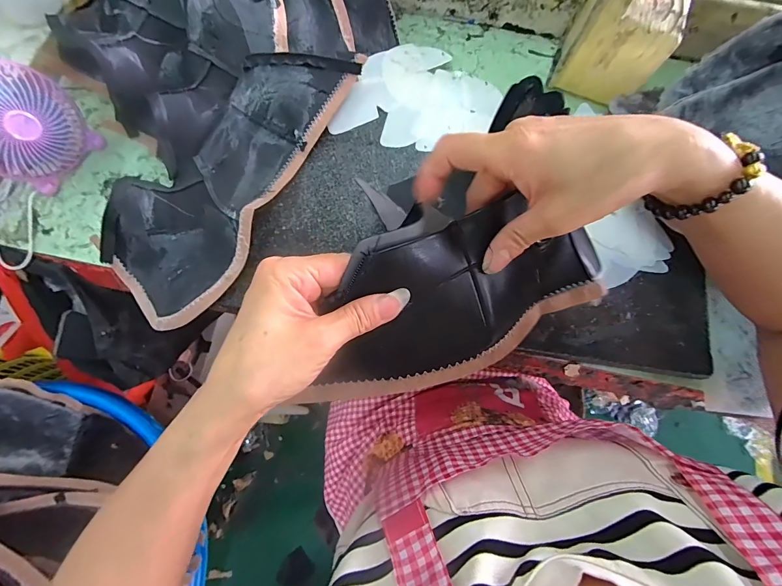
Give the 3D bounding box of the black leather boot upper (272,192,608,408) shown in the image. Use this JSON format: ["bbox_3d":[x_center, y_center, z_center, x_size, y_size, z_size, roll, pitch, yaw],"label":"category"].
[{"bbox_3d":[0.057,0.003,0.258,0.269,0.112,0.092,-23,77,-7],"label":"black leather boot upper"}]

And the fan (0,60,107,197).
[{"bbox_3d":[-0.465,-0.209,0.456,0.071,0.114,0.135,34,77,7],"label":"fan"}]

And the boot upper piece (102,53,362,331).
[{"bbox_3d":[-0.213,-0.154,0.474,0.173,0.081,0.404,26,76,5],"label":"boot upper piece"}]

